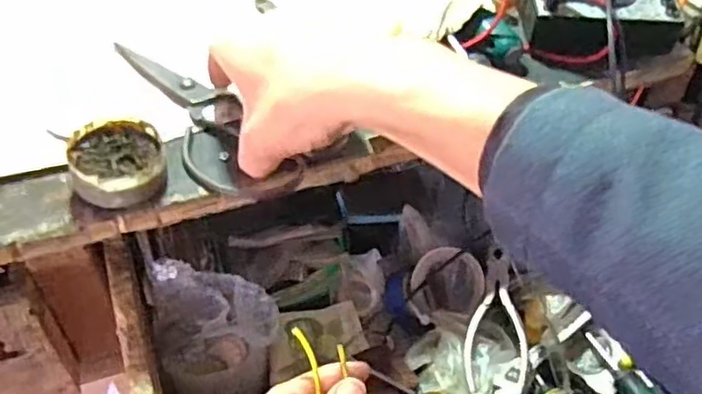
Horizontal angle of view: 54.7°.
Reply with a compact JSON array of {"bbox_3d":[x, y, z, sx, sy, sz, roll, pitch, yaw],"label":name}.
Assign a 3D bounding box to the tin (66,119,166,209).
[{"bbox_3d":[-0.137,-0.021,0.400,0.052,0.023,0.054,2,45,-2],"label":"tin"}]

